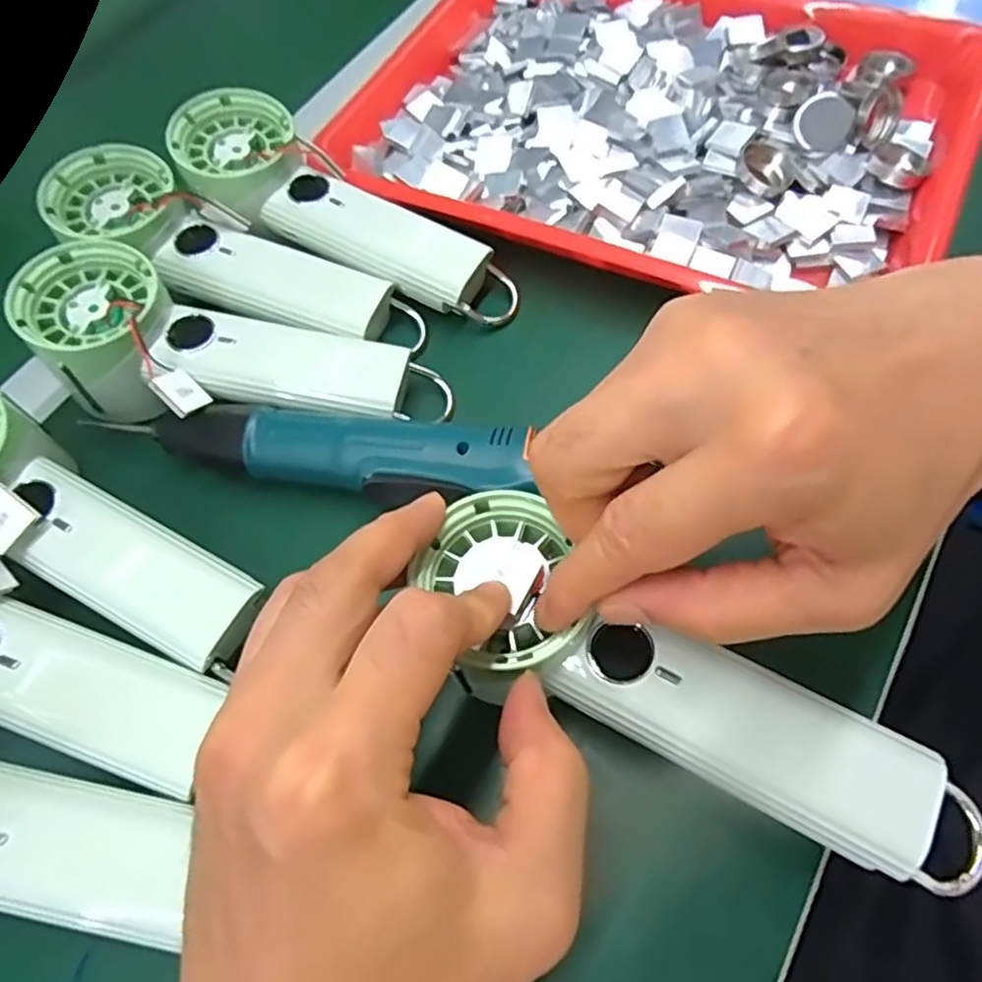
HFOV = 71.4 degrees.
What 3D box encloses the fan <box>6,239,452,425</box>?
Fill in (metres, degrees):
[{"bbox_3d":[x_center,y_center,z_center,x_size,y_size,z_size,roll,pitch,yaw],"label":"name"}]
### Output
[{"bbox_3d":[-0.117,-0.064,0.315,0.183,0.053,0.071,7,64,9],"label":"fan"}]

